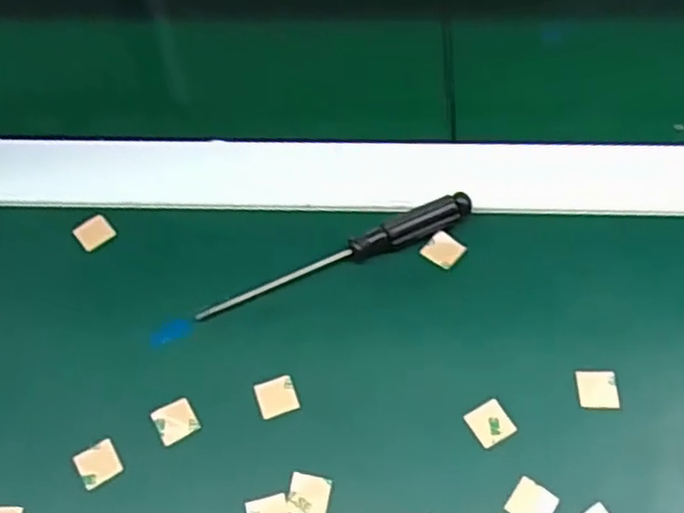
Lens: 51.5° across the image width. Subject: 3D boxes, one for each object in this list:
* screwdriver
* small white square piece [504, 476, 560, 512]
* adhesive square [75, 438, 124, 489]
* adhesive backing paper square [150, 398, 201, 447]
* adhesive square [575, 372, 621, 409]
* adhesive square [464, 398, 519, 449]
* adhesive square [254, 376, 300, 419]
[{"bbox_3d":[-0.001,-0.001,0.322,0.131,0.014,0.011,-20,60,-9],"label":"screwdriver"},{"bbox_3d":[0.072,0.093,0.268,0.015,0.004,0.016,32,66,20],"label":"small white square piece"},{"bbox_3d":[-0.097,0.083,0.283,0.015,0.004,0.016,-31,63,-15],"label":"adhesive square"},{"bbox_3d":[-0.068,0.067,0.291,0.016,0.004,0.015,-29,62,-14],"label":"adhesive backing paper square"},{"bbox_3d":[0.105,0.054,0.289,0.016,0.004,0.016,1,59,3],"label":"adhesive square"},{"bbox_3d":[0.060,0.066,0.285,0.016,0.004,0.016,-28,62,-13],"label":"adhesive square"},{"bbox_3d":[-0.027,0.058,0.294,0.016,0.004,0.016,-18,60,-8],"label":"adhesive square"}]

